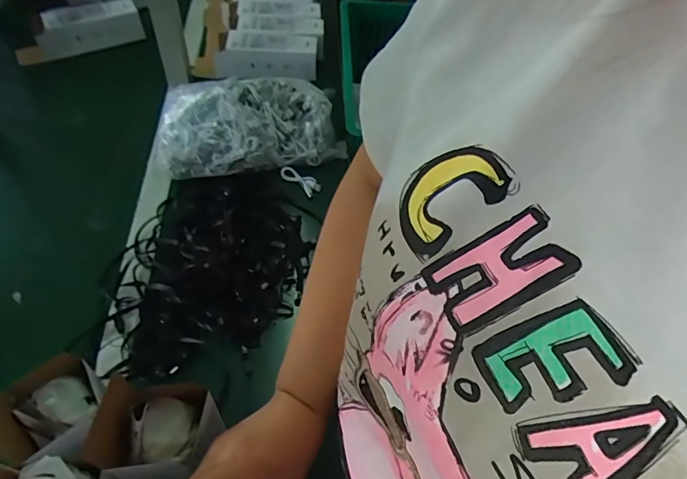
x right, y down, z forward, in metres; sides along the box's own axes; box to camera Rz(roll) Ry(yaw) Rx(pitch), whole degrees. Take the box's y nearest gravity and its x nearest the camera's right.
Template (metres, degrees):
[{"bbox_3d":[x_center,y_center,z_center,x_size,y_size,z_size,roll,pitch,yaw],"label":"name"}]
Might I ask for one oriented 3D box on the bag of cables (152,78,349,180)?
[{"bbox_3d":[-0.164,-0.203,0.806,0.298,0.083,0.175,-8,55,-10],"label":"bag of cables"}]

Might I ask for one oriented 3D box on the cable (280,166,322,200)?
[{"bbox_3d":[-0.071,-0.101,0.792,0.033,0.015,0.067,-37,65,-27],"label":"cable"}]

